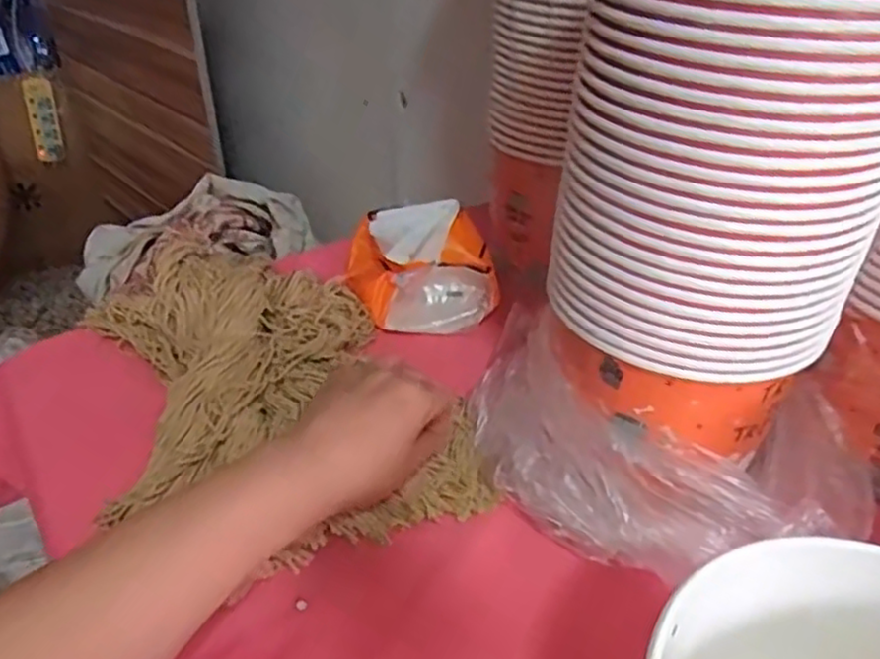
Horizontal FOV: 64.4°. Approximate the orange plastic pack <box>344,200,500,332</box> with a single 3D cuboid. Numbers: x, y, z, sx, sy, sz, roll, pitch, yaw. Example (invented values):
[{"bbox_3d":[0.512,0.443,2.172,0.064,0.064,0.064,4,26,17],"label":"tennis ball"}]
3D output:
[{"bbox_3d":[-0.021,-0.067,0.638,0.119,0.079,0.138,-9,38,-11],"label":"orange plastic pack"}]

